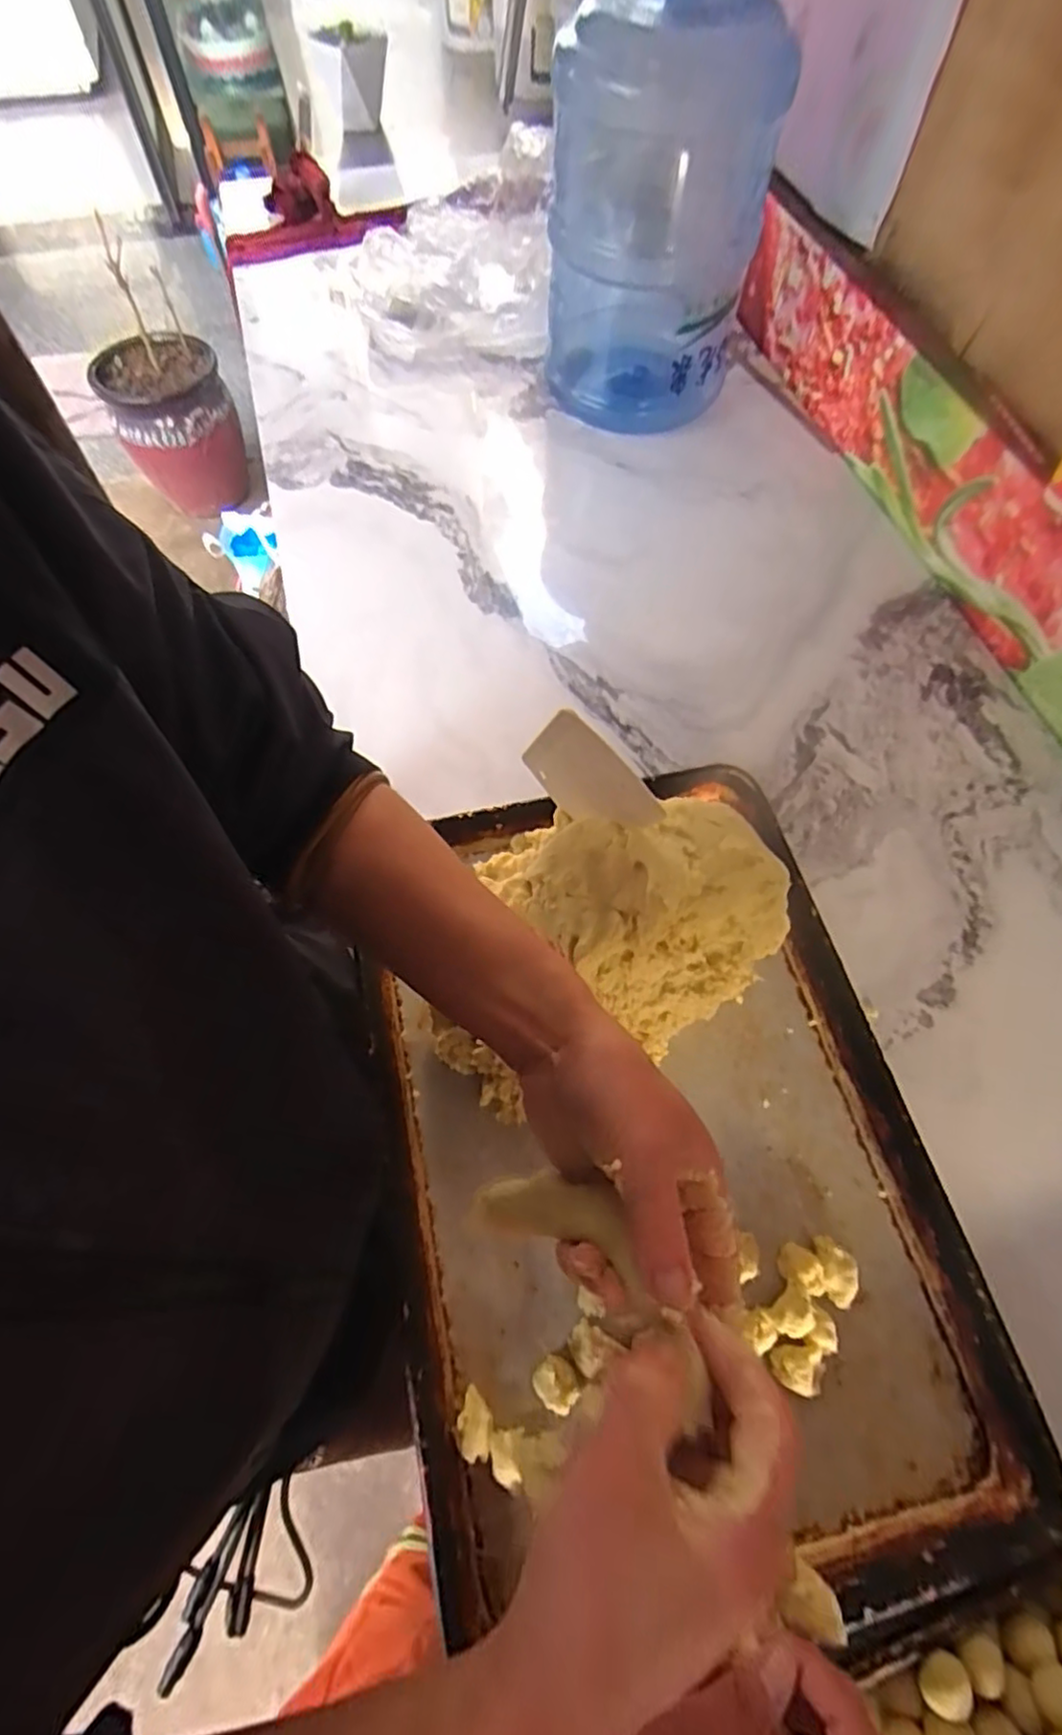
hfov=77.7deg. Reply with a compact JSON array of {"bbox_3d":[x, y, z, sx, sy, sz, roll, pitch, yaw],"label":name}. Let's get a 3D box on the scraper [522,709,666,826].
[{"bbox_3d":[0.036,-0.057,0.455,0.005,0.118,0.089,-44,95,-17],"label":"scraper"}]

